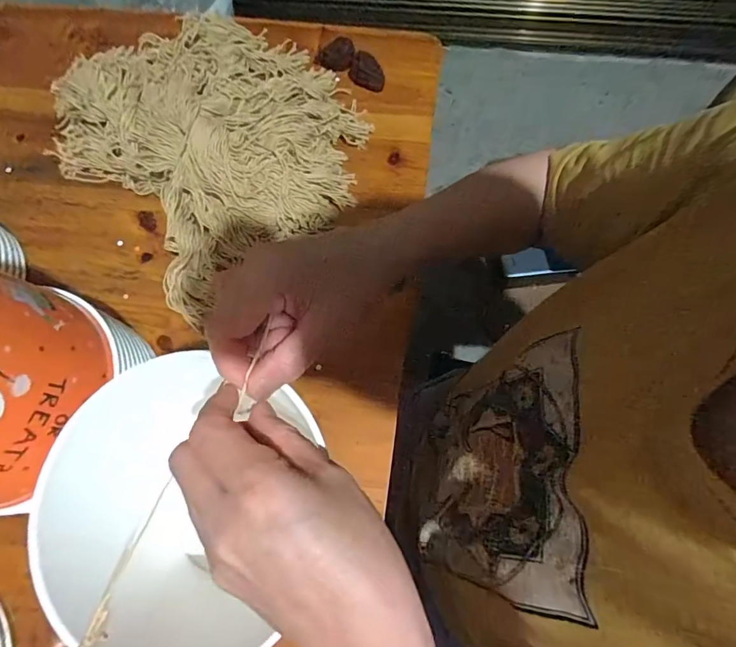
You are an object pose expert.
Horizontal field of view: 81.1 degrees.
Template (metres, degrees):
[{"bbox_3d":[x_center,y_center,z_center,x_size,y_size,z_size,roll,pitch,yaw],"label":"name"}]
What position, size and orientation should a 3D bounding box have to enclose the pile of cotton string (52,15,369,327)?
[{"bbox_3d":[-0.162,-0.207,0.449,0.287,0.060,0.313,-41,75,-12],"label":"pile of cotton string"}]

